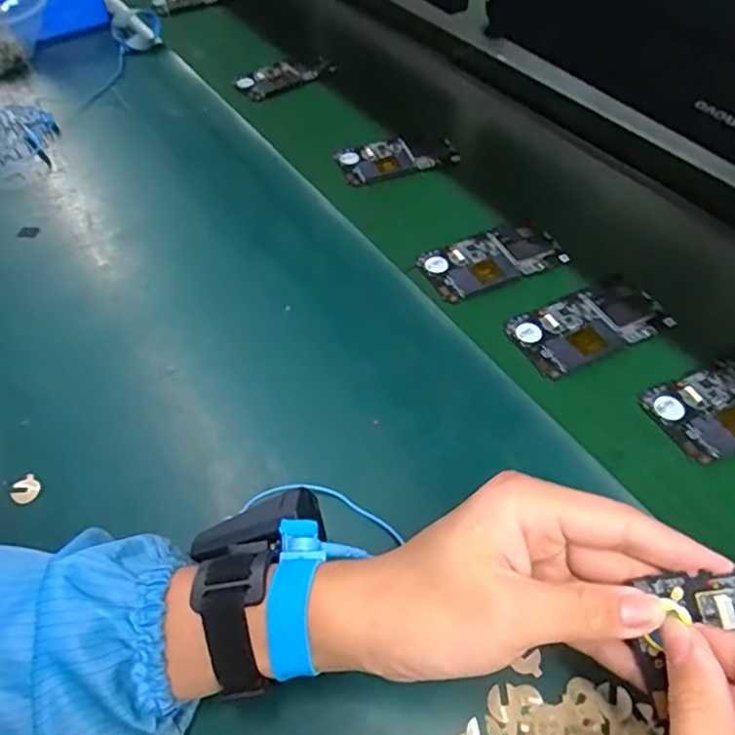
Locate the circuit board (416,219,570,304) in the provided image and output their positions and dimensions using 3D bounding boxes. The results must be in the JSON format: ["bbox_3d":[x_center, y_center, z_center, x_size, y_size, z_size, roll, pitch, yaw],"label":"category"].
[{"bbox_3d":[0.111,-0.098,0.527,0.125,0.006,0.065,-23,55,-15],"label":"circuit board"}]

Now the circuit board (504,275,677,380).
[{"bbox_3d":[0.175,-0.037,0.474,0.121,0.008,0.065,-24,55,-15],"label":"circuit board"}]

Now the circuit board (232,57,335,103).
[{"bbox_3d":[-0.104,-0.368,0.760,0.116,0.014,0.061,-26,56,-16],"label":"circuit board"}]

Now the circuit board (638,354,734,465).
[{"bbox_3d":[0.263,0.019,0.424,0.124,0.010,0.064,-21,54,-13],"label":"circuit board"}]

